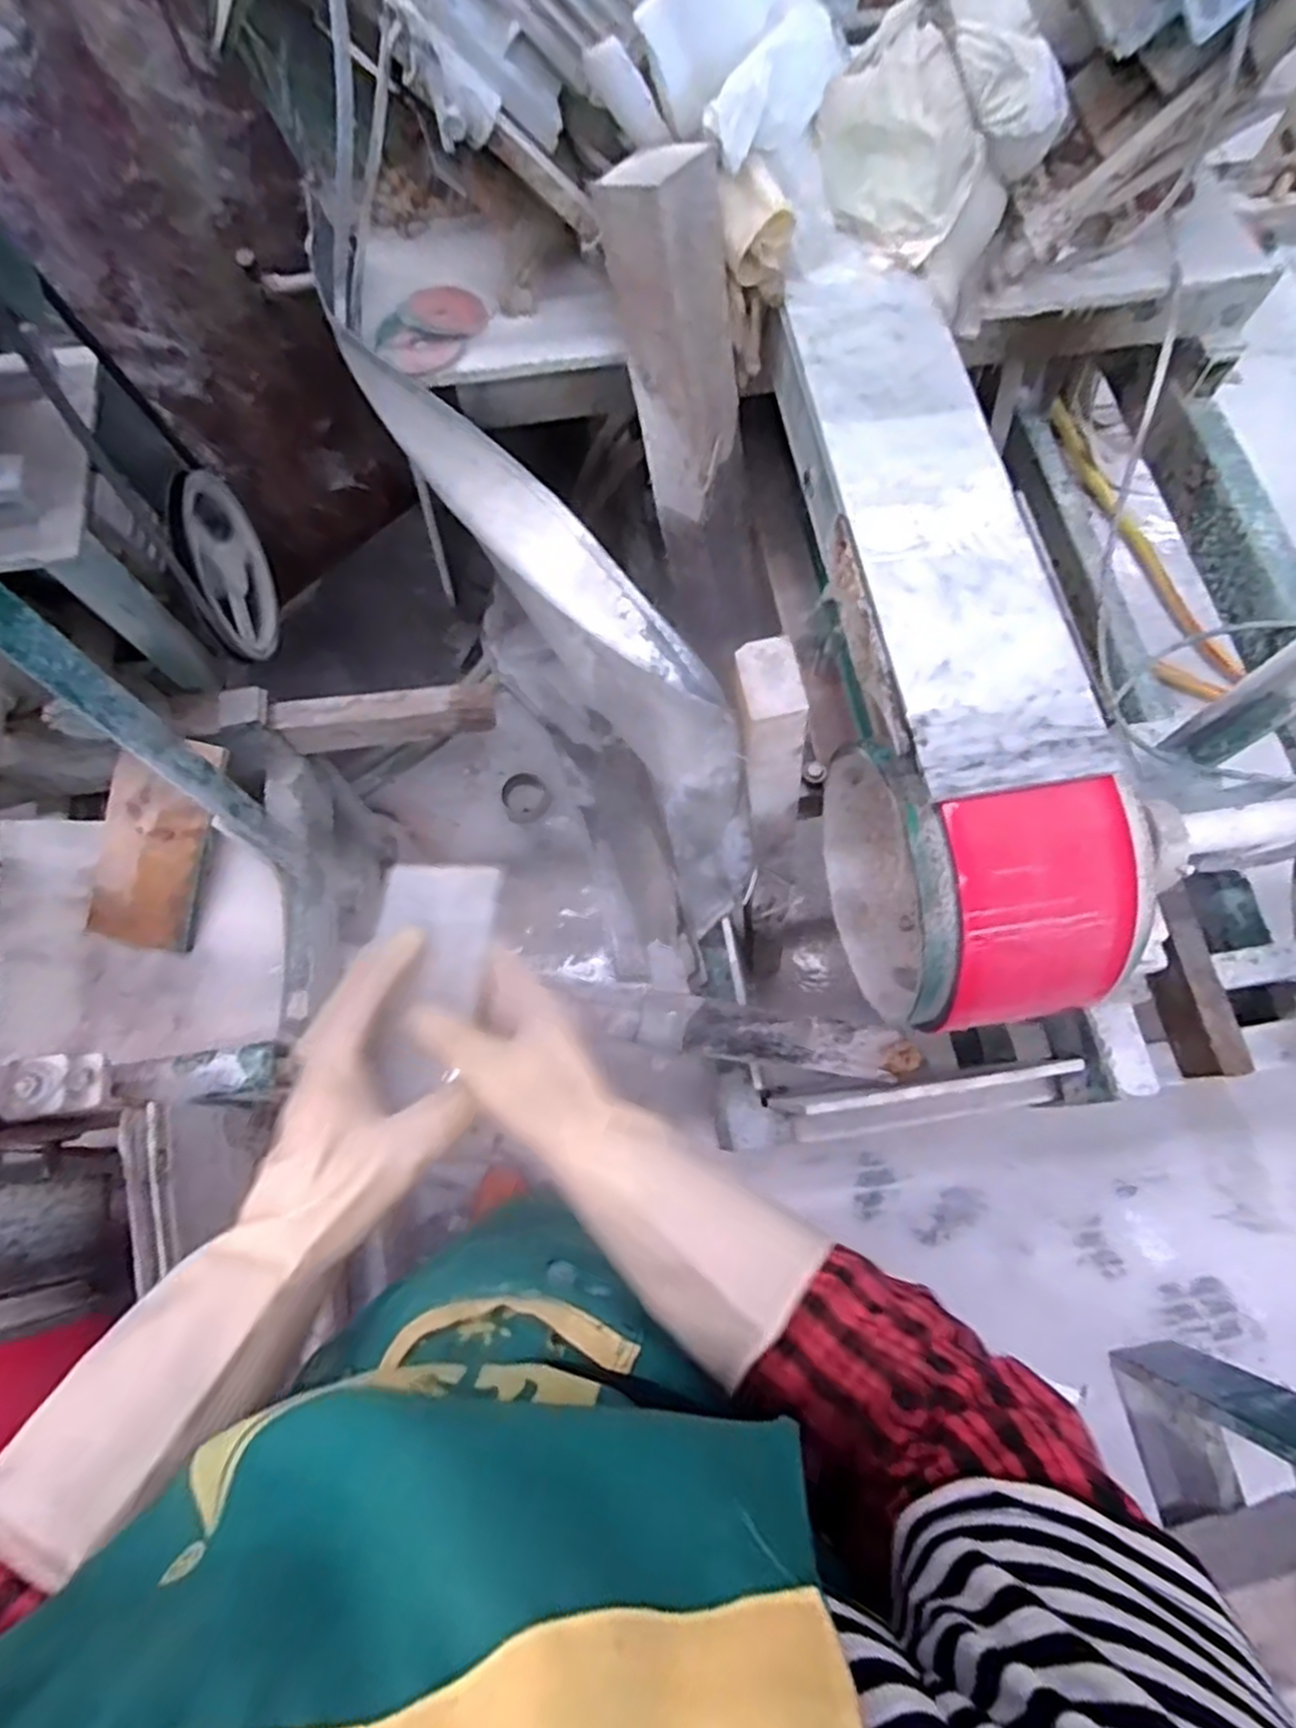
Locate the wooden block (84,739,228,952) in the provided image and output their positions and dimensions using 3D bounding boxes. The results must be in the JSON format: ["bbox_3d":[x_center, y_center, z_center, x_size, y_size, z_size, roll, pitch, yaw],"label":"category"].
[{"bbox_3d":[-0.581,-0.027,0.902,0.134,0.023,0.247,16,95,4],"label":"wooden block"}]

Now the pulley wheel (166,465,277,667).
[{"bbox_3d":[-0.494,-0.347,0.900,0.024,0.198,0.173,-4,71,0],"label":"pulley wheel"}]

